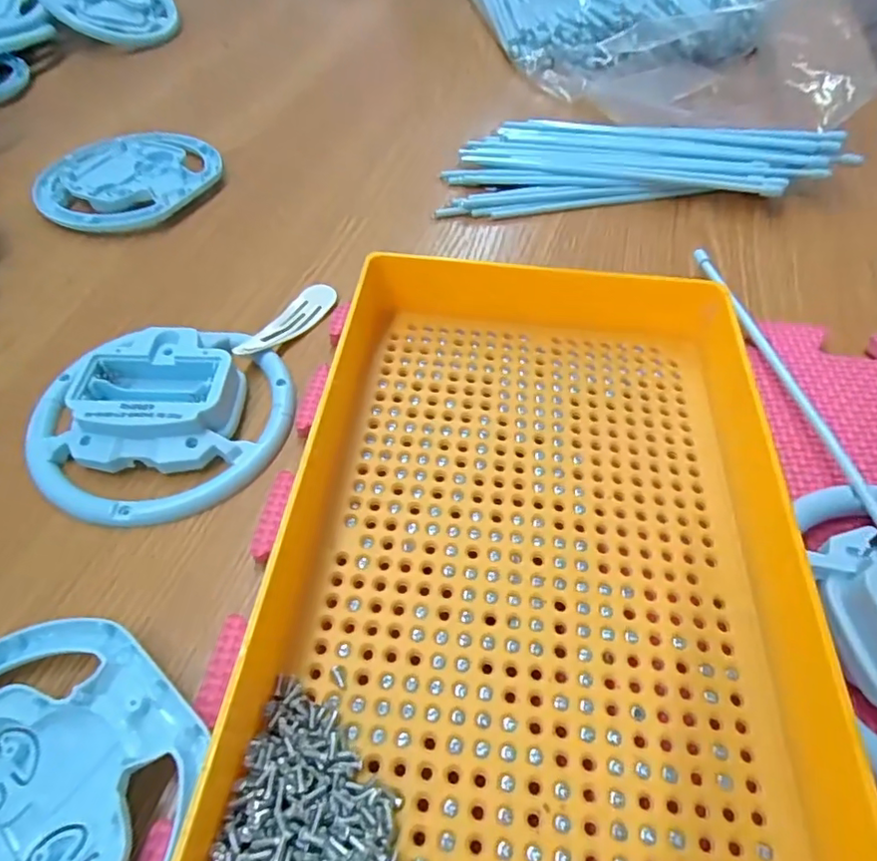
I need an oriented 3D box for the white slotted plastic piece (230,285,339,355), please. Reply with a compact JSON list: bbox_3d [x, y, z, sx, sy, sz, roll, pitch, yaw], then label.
[{"bbox_3d":[-0.073,-0.053,0.277,0.019,0.012,0.063,28,56,18],"label":"white slotted plastic piece"}]

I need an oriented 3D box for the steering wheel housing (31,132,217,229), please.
[{"bbox_3d":[-0.187,-0.150,0.348,0.097,0.014,0.098,1,52,-1],"label":"steering wheel housing"}]

